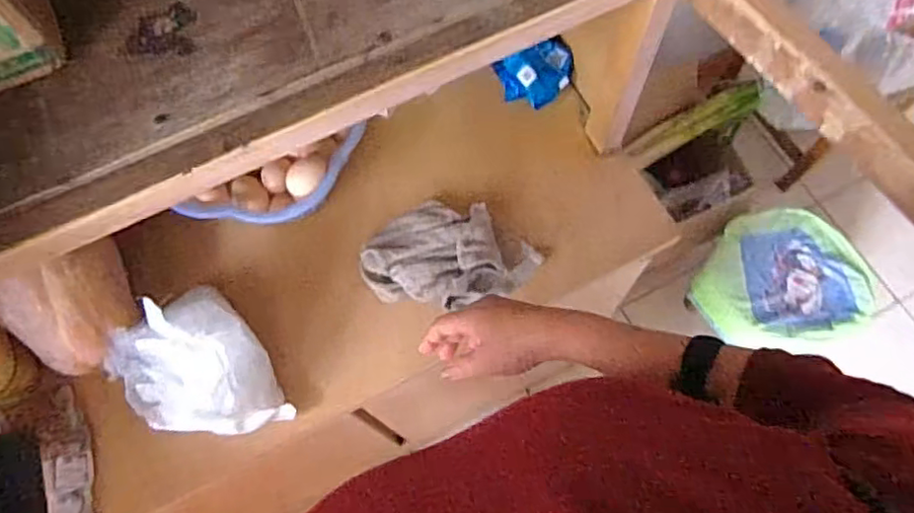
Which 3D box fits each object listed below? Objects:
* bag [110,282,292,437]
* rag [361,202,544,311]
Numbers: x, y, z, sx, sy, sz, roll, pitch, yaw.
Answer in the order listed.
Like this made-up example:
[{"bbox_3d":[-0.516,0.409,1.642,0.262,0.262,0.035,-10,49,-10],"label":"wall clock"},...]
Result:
[{"bbox_3d":[-0.291,0.126,0.674,0.145,0.091,0.192,-40,73,-13],"label":"bag"},{"bbox_3d":[-0.009,-0.004,0.759,0.218,0.037,0.130,2,69,2],"label":"rag"}]

